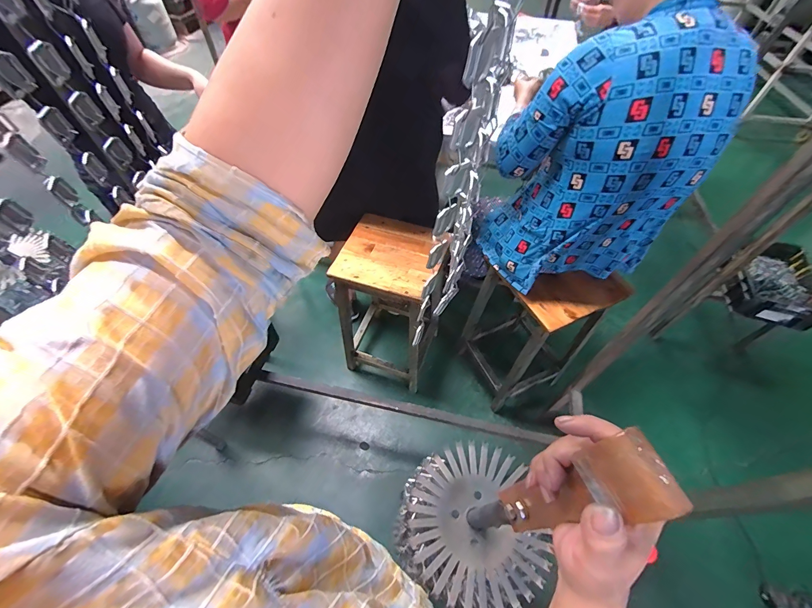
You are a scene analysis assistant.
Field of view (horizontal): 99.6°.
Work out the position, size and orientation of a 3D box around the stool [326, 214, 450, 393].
[{"bbox_3d":[-0.049,0.016,1.269,0.316,0.573,0.299,20,56,11],"label":"stool"}]

